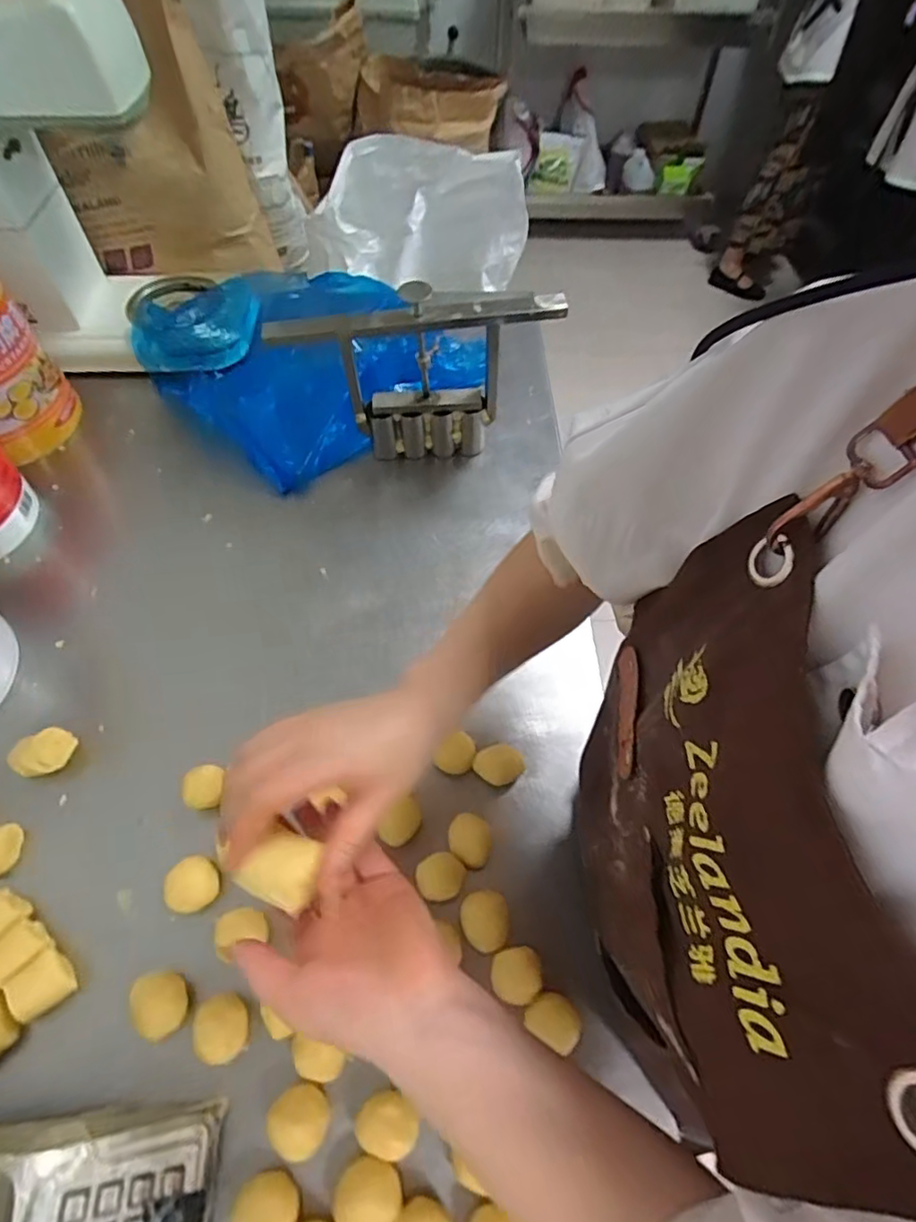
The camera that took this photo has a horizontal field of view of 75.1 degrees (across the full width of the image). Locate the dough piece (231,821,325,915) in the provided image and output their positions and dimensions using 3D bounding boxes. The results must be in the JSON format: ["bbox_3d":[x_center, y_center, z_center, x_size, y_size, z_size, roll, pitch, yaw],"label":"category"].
[{"bbox_3d":[-0.098,0.146,0.340,0.040,0.016,0.036,22,60,12],"label":"dough piece"}]

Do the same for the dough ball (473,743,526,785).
[{"bbox_3d":[0.040,0.151,0.583,0.047,0.019,0.038,-19,61,-13],"label":"dough ball"}]

